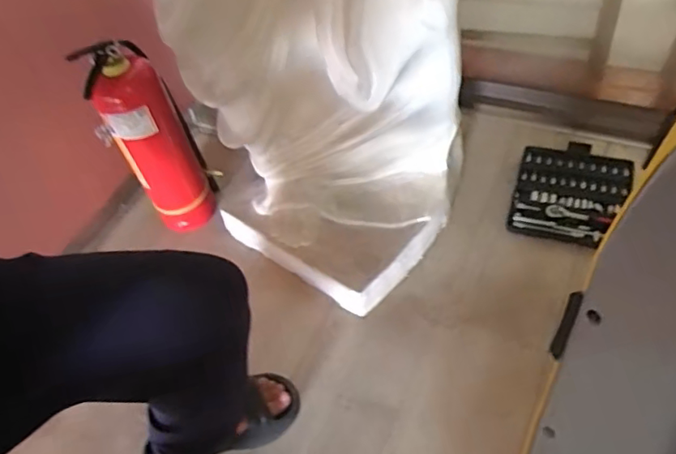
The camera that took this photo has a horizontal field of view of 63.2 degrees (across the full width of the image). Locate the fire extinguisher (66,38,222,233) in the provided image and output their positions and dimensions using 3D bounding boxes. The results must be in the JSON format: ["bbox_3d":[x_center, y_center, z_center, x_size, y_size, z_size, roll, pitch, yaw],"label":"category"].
[{"bbox_3d":[-0.373,-0.175,1.101,0.172,0.421,0.126,-20,51,-12],"label":"fire extinguisher"}]

